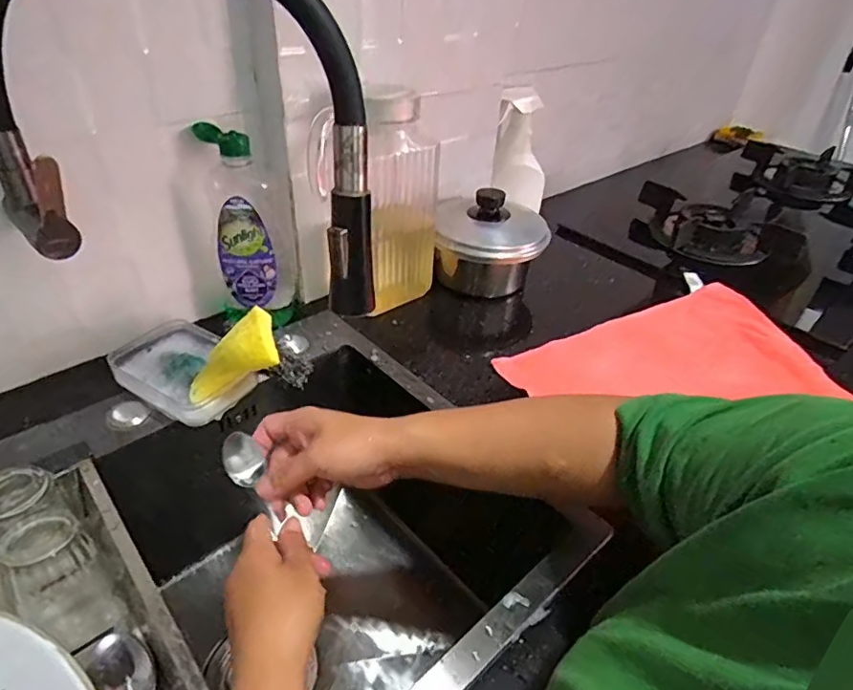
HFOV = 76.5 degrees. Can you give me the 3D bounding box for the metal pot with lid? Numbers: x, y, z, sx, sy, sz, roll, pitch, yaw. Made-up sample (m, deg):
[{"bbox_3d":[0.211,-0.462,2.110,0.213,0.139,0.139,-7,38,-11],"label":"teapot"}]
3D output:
[{"bbox_3d":[0.089,-0.134,0.736,0.125,0.127,0.127,3,38,-2],"label":"metal pot with lid"}]

